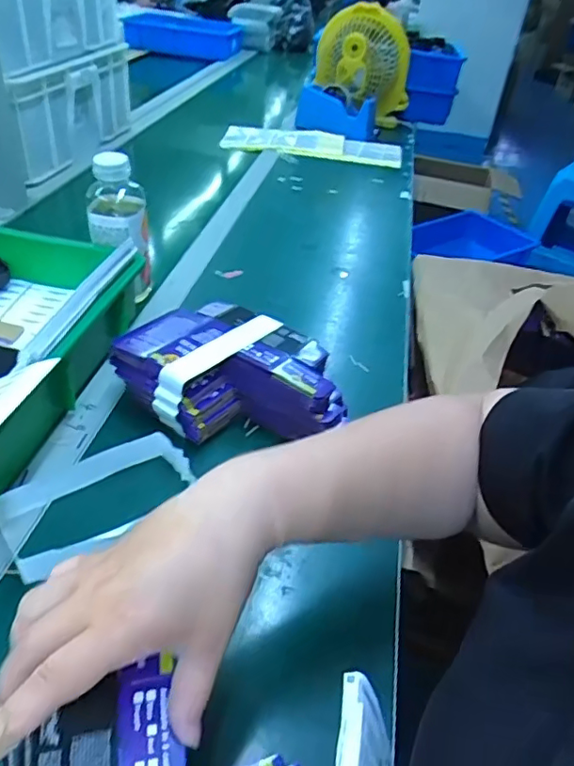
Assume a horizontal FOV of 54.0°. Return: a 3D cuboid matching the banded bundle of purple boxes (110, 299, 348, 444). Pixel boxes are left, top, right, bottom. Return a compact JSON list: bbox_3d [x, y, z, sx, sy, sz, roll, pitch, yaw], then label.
[{"bbox_3d":[-0.049,0.000,0.567,0.227,0.075,0.149,25,42,21],"label":"banded bundle of purple boxes"}]

